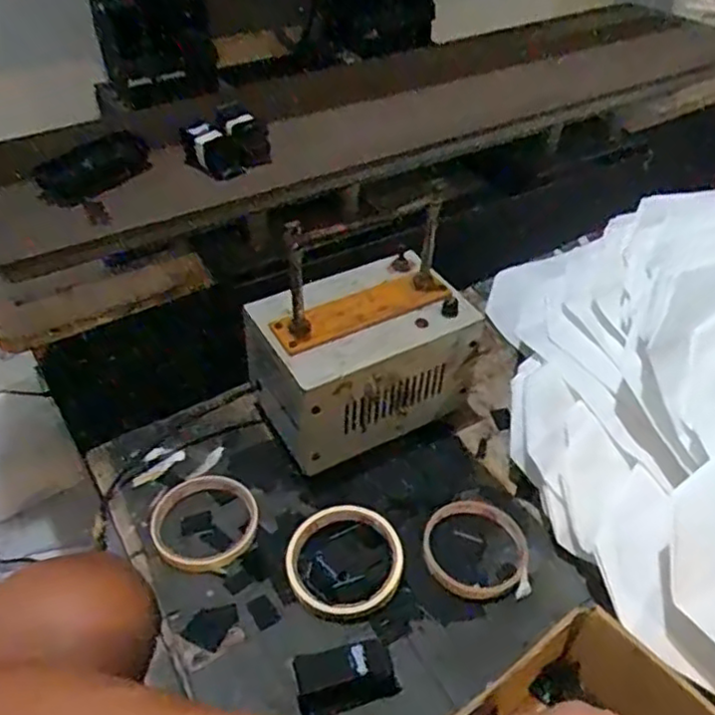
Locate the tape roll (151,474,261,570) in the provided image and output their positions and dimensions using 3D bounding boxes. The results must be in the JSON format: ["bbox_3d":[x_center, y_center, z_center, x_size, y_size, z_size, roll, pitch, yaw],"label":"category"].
[{"bbox_3d":[-0.124,0.136,0.548,0.083,0.019,0.084,-2,42,1],"label":"tape roll"}]

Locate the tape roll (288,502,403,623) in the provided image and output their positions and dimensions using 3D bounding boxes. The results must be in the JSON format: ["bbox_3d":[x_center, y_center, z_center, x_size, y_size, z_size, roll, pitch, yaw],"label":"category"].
[{"bbox_3d":[-0.009,0.157,0.518,0.089,0.018,0.090,-2,42,1],"label":"tape roll"}]

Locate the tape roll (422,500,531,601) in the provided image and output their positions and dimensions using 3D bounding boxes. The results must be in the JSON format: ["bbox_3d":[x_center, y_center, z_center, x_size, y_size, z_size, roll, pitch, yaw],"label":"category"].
[{"bbox_3d":[0.094,0.151,0.533,0.081,0.008,0.084,-2,42,1],"label":"tape roll"}]

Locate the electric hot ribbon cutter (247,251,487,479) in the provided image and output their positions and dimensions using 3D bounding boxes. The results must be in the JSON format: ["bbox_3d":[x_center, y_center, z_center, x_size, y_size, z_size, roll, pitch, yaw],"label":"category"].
[{"bbox_3d":[0.002,0.004,0.600,0.179,0.132,0.114,-22,45,-20],"label":"electric hot ribbon cutter"}]

